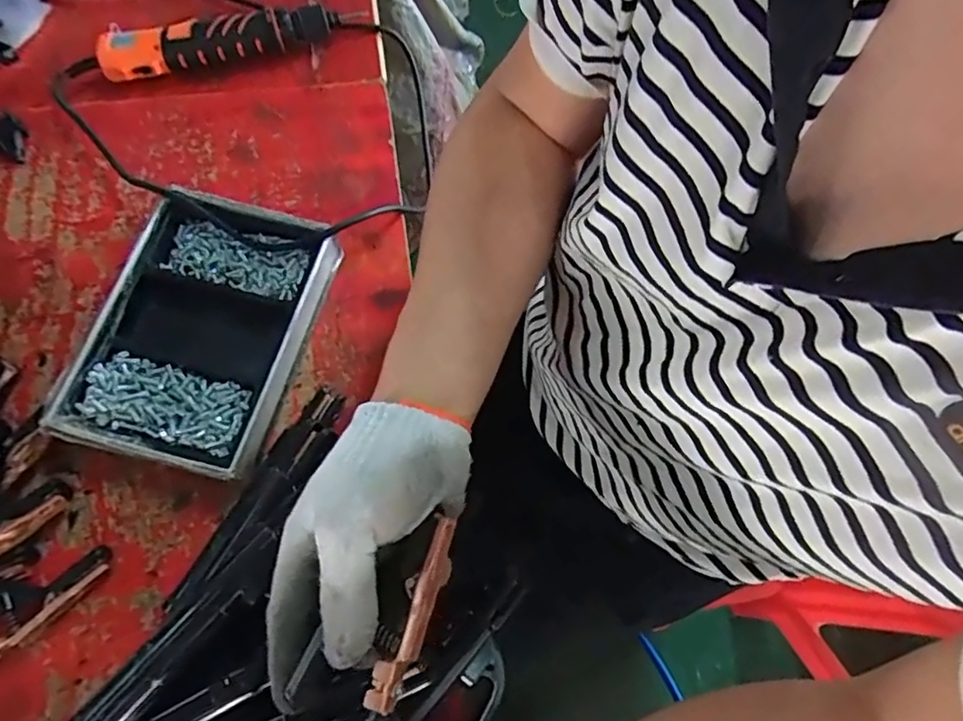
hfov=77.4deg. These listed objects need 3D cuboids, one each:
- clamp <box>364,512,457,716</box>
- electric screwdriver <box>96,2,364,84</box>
[{"bbox_3d":[-0.032,0.126,0.304,0.017,0.012,0.095,21,68,5],"label":"clamp"},{"bbox_3d":[-0.260,-0.330,0.619,0.252,0.040,0.046,-18,72,-8],"label":"electric screwdriver"}]

